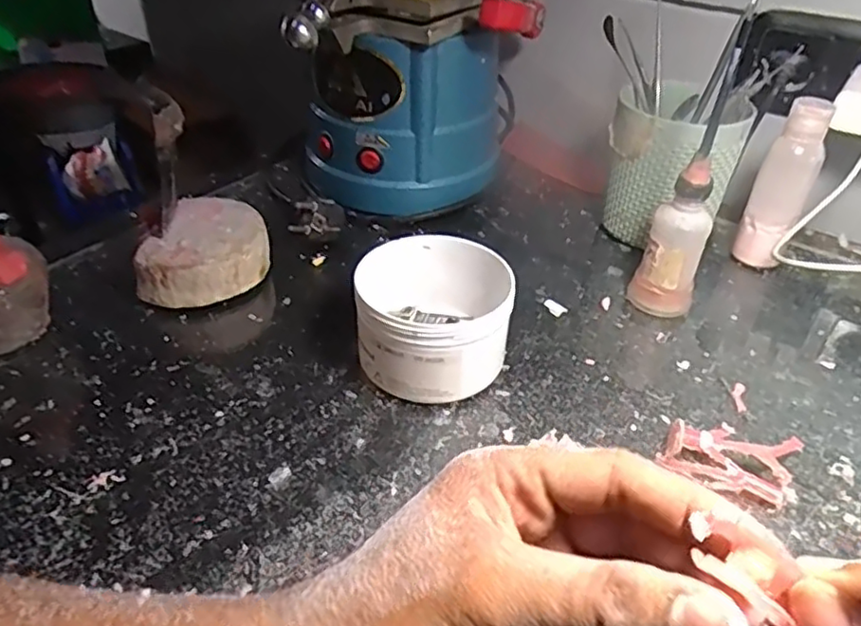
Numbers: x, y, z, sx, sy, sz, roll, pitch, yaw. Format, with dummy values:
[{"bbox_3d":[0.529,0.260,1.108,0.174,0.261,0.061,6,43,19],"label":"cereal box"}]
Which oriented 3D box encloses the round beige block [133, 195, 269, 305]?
[{"bbox_3d":[-0.161,-0.045,0.471,0.087,0.043,0.092,-6,39,-10],"label":"round beige block"}]

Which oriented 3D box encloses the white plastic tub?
[{"bbox_3d":[0.001,0.003,0.399,0.089,0.062,0.094,1,38,-1],"label":"white plastic tub"}]

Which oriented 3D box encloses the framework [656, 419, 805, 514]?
[{"bbox_3d":[0.159,0.077,0.348,0.063,0.016,0.040,19,41,21],"label":"framework"}]

